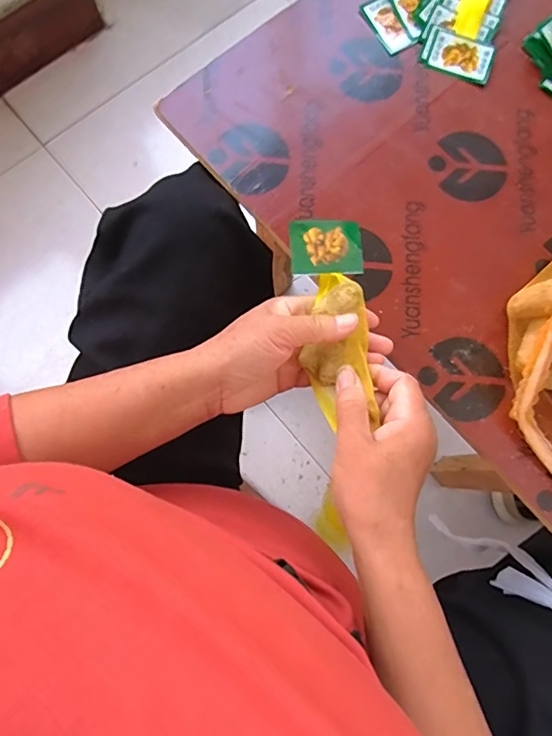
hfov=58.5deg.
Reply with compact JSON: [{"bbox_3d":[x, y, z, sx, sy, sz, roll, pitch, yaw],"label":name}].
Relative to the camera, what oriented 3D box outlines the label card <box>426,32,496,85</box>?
[{"bbox_3d":[0.180,-0.299,0.476,0.058,0.004,0.039,23,89,3],"label":"label card"}]

